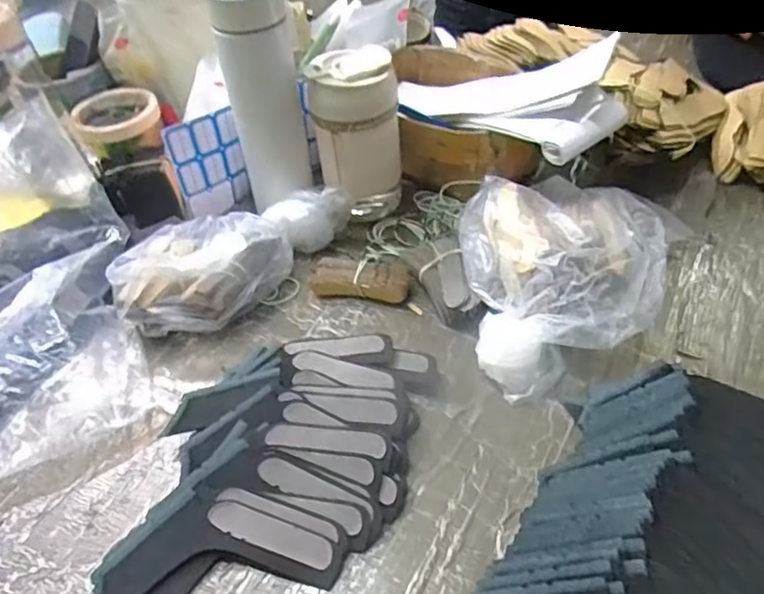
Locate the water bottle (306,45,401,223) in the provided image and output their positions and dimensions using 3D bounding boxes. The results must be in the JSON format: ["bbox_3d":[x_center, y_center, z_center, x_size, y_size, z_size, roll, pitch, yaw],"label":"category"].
[{"bbox_3d":[-0.022,-0.149,0.597,0.080,0.153,0.070,-4,46,3],"label":"water bottle"}]

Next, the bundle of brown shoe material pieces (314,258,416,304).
[{"bbox_3d":[-0.018,-0.016,0.562,0.092,0.021,0.038,6,47,13],"label":"bundle of brown shoe material pieces"}]

